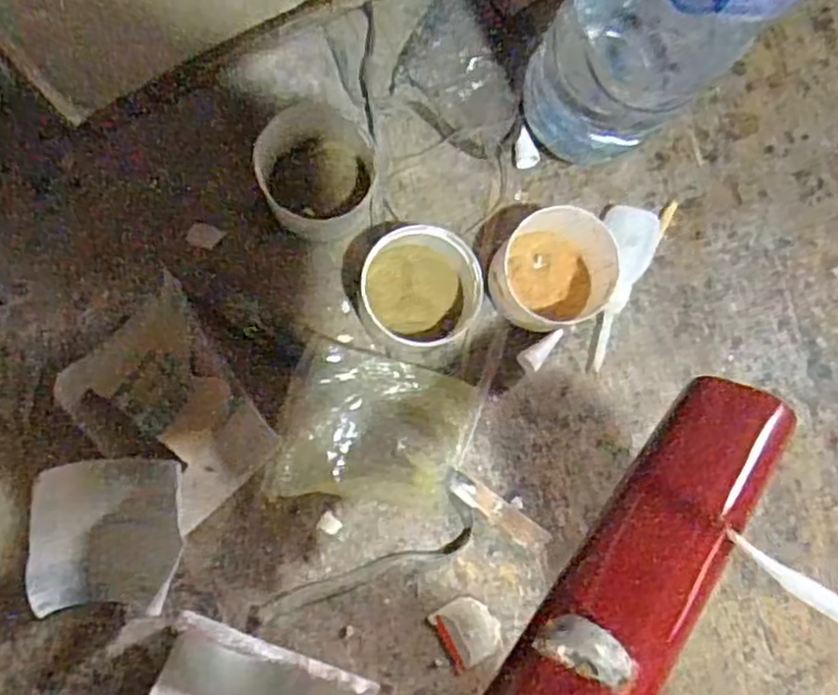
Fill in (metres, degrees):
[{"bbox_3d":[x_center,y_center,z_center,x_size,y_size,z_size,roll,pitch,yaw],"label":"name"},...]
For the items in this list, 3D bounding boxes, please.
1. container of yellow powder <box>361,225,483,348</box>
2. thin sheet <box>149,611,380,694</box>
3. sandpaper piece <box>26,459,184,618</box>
[{"bbox_3d":[0.002,-0.033,0.415,0.069,0.048,0.065,15,83,-5],"label":"container of yellow powder"},{"bbox_3d":[-0.084,0.184,0.392,0.110,0.033,0.053,19,82,-4],"label":"thin sheet"},{"bbox_3d":[-0.170,0.104,0.397,0.075,0.030,0.084,3,88,-7],"label":"sandpaper piece"}]

